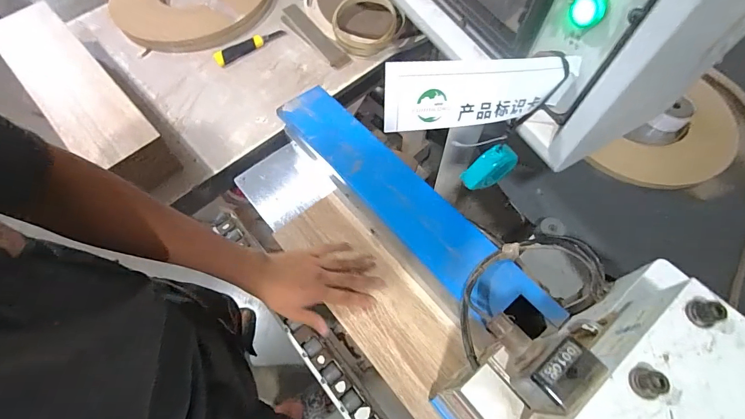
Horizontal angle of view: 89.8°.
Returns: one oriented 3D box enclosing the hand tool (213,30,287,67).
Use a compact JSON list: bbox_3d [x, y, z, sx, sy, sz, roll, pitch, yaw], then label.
[{"bbox_3d":[-0.304,-0.410,0.924,0.184,0.017,0.049,-30,65,-12],"label":"hand tool"}]

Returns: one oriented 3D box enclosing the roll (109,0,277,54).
[{"bbox_3d":[-0.492,-0.581,1.011,0.435,0.047,0.393,0,63,3],"label":"roll"}]

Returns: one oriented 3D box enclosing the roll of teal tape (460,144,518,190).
[{"bbox_3d":[0.160,-0.055,0.515,0.073,0.060,0.026,-27,65,-10],"label":"roll of teal tape"}]

